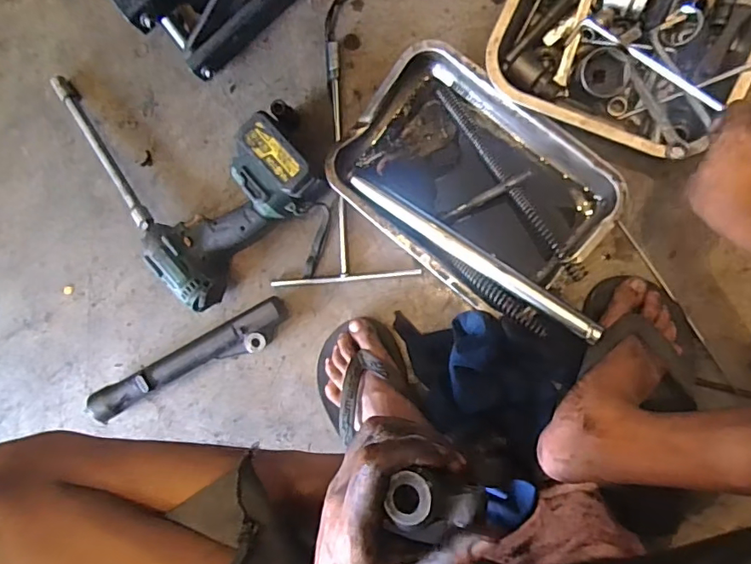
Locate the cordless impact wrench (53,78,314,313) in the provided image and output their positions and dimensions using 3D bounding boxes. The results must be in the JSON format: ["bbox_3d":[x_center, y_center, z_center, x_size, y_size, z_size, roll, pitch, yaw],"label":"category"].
[{"bbox_3d":[-0.266,-0.182,0.660,0.251,0.079,0.391,-45,81,4],"label":"cordless impact wrench"}]

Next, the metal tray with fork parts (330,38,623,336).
[{"bbox_3d":[0.126,-0.098,0.599,0.348,0.062,0.208,41,93,9],"label":"metal tray with fork parts"}]

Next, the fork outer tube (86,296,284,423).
[{"bbox_3d":[-0.245,0.104,0.668,0.288,0.034,0.050,-26,83,6],"label":"fork outer tube"}]

